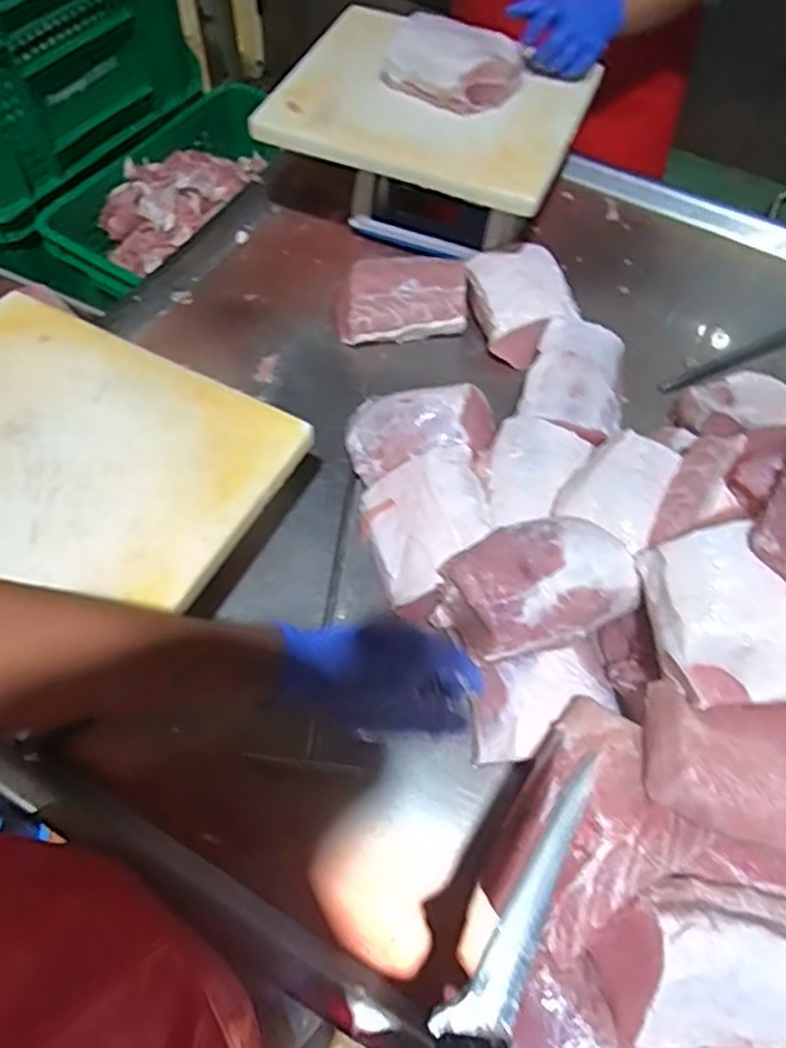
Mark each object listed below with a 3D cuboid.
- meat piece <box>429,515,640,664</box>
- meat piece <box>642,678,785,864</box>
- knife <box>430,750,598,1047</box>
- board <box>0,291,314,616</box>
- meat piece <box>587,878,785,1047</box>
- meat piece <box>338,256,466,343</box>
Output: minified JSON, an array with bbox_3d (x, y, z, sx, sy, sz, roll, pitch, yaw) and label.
[{"bbox_3d":[0.131,0.052,0.640,0.171,0.068,0.114,-15,61,-13],"label":"meat piece"},{"bbox_3d":[0.285,0.185,0.526,0.175,0.057,0.124,9,58,2],"label":"meat piece"},{"bbox_3d":[0.056,0.263,0.390,0.038,0.016,0.295,26,55,12],"label":"knife"},{"bbox_3d":[-0.304,-0.056,0.624,0.367,0.022,0.286,25,60,11],"label":"board"},{"bbox_3d":[0.240,0.327,0.508,0.172,0.071,0.106,5,58,0],"label":"meat piece"},{"bbox_3d":[0.008,-0.290,0.897,0.164,0.064,0.118,-4,59,-6],"label":"meat piece"}]

